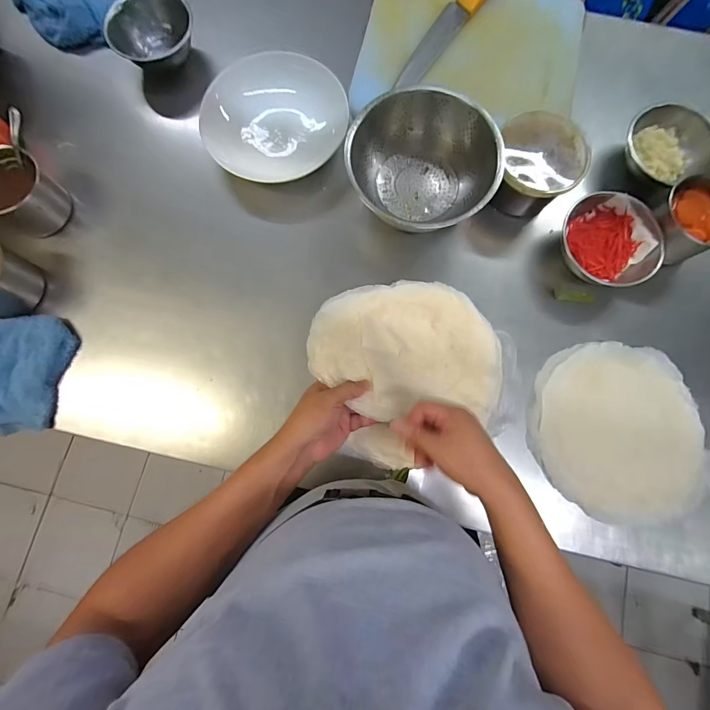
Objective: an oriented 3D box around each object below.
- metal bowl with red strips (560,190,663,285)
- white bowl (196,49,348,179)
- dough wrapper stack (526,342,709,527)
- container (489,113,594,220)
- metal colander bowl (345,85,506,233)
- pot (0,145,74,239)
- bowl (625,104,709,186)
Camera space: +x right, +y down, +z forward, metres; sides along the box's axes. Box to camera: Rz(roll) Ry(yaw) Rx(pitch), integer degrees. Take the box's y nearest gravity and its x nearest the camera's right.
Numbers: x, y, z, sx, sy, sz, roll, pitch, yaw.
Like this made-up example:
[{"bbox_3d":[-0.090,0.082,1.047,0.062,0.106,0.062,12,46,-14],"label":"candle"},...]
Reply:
[{"bbox_3d":[0.414,-0.186,0.597,0.149,0.056,0.136,0,80,0],"label":"metal bowl with red strips"},{"bbox_3d":[-0.144,-0.427,0.636,0.252,0.059,0.201,-35,82,-6],"label":"white bowl"},{"bbox_3d":[0.411,0.118,0.562,0.270,0.018,0.261,11,80,2],"label":"dough wrapper stack"},{"bbox_3d":[0.289,-0.304,0.595,0.146,0.096,0.129,-39,82,-6],"label":"container"},{"bbox_3d":[0.100,-0.285,0.567,0.221,0.095,0.200,31,81,5],"label":"metal colander bowl"},{"bbox_3d":[-0.546,-0.266,0.595,0.102,0.081,0.108,0,80,0],"label":"pot"},{"bbox_3d":[0.530,-0.353,0.618,0.128,0.074,0.125,-19,81,-3],"label":"bowl"}]

